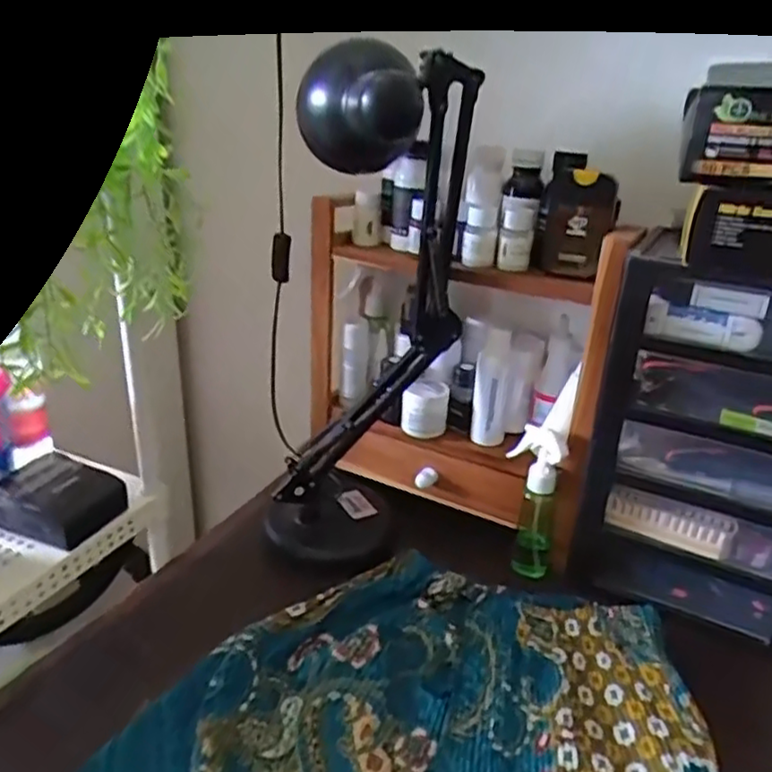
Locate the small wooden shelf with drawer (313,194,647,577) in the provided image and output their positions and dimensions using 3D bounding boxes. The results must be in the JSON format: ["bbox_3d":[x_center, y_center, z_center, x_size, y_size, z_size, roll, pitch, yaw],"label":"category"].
[{"bbox_3d":[0.081,-0.022,0.712,0.320,0.303,0.122,17,28,29],"label":"small wooden shelf with drawer"}]

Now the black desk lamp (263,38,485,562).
[{"bbox_3d":[-0.024,-0.063,0.658,0.196,0.465,0.130,-1,23,-3],"label":"black desk lamp"}]

